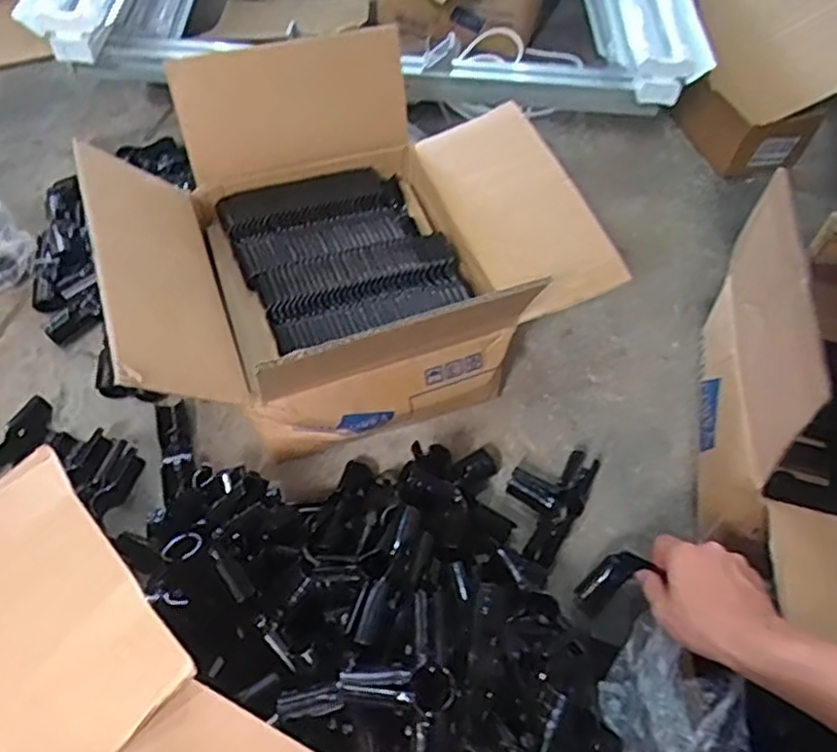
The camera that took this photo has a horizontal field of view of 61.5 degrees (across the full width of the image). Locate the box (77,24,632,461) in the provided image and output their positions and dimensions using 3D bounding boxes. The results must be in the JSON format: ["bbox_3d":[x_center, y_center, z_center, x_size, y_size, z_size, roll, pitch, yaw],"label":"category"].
[{"bbox_3d":[-0.074,-0.142,0.783,0.493,0.225,0.403,-15,58,-14],"label":"box"}]

